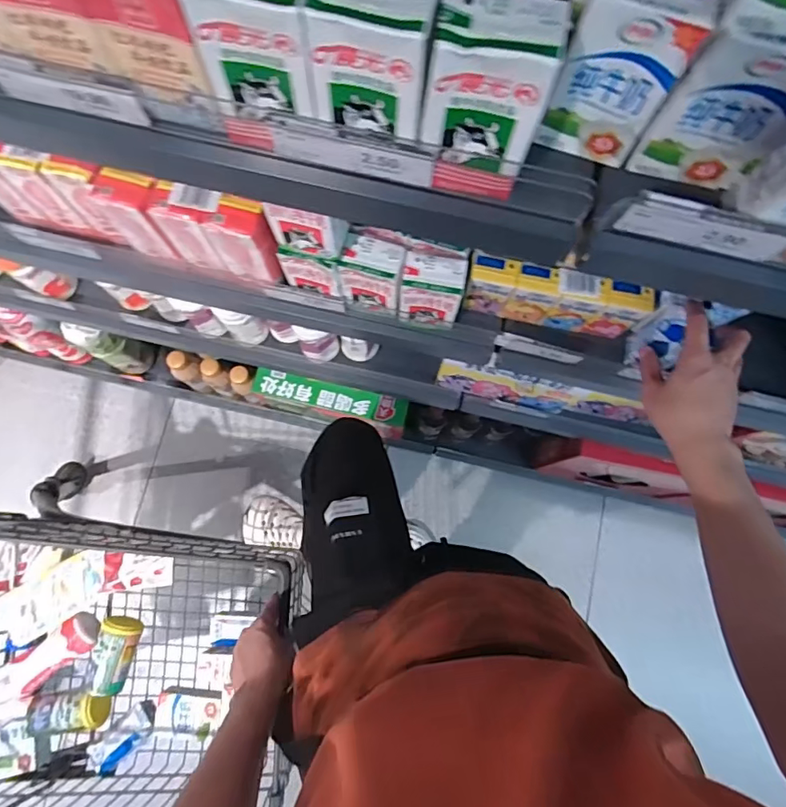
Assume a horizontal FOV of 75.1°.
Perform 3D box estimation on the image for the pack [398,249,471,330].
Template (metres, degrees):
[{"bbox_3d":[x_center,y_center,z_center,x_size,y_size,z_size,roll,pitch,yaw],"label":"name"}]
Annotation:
[{"bbox_3d":[0.043,-0.133,0.573,0.066,0.097,0.061,7,79,0],"label":"pack"}]

